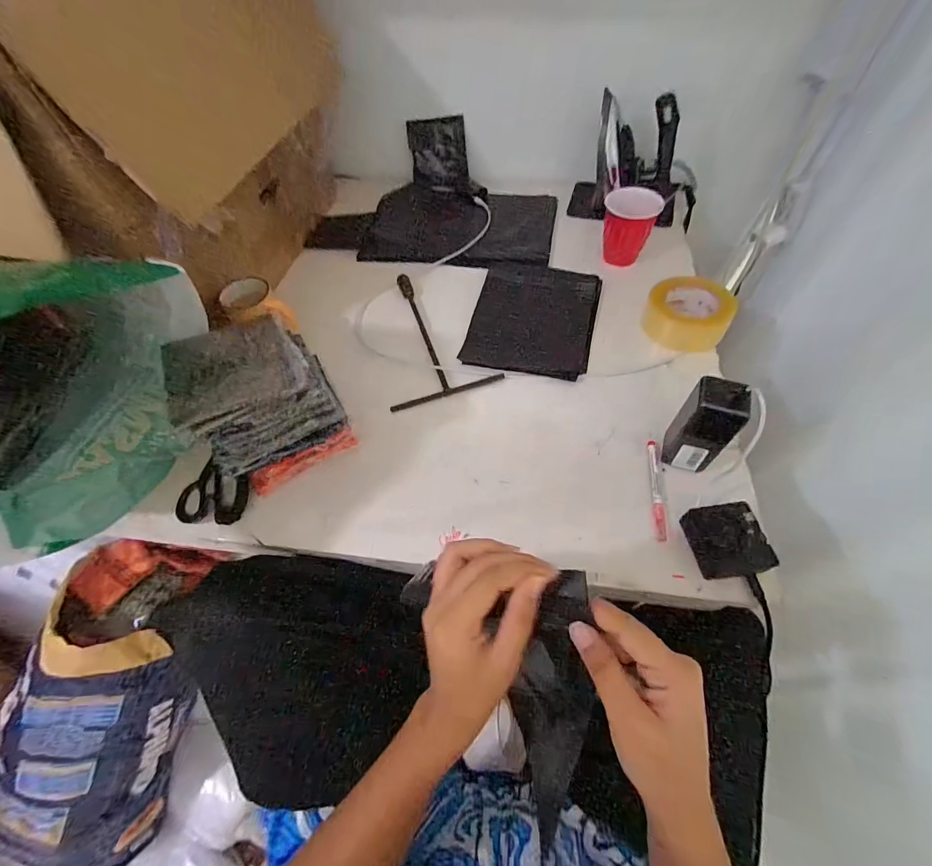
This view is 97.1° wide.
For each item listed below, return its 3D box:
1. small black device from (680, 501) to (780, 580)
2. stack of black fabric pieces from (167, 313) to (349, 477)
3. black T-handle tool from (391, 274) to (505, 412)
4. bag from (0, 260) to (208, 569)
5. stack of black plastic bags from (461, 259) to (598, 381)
[{"bbox_3d":[0.302,0.123,0.475,0.073,0.037,0.078,-10,57,-5],"label":"small black device"},{"bbox_3d":[-0.244,-0.046,0.487,0.159,0.122,0.127,-36,62,-19],"label":"stack of black fabric pieces"},{"bbox_3d":[-0.063,-0.177,0.706,0.175,0.013,0.308,-13,58,-7],"label":"black T-handle tool"},{"bbox_3d":[-0.464,-0.062,0.436,0.312,0.224,0.346,18,60,14],"label":"bag"},{"bbox_3d":[0.119,-0.209,0.712,0.203,0.014,0.262,11,58,9],"label":"stack of black plastic bags"}]

